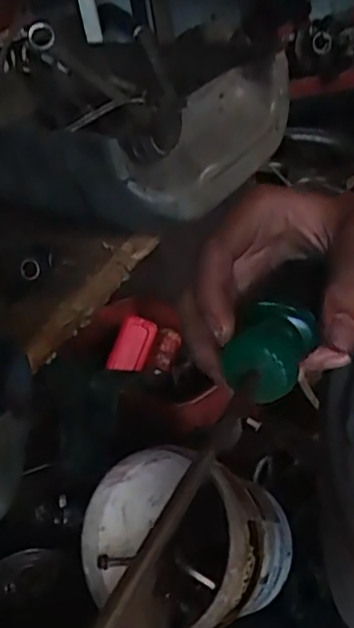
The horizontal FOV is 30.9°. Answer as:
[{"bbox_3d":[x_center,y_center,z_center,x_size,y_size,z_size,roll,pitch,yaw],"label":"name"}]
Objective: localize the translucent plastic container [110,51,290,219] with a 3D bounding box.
[{"bbox_3d":[0.041,-0.188,0.694,0.053,0.099,0.254,25,49,37],"label":"translucent plastic container"}]

